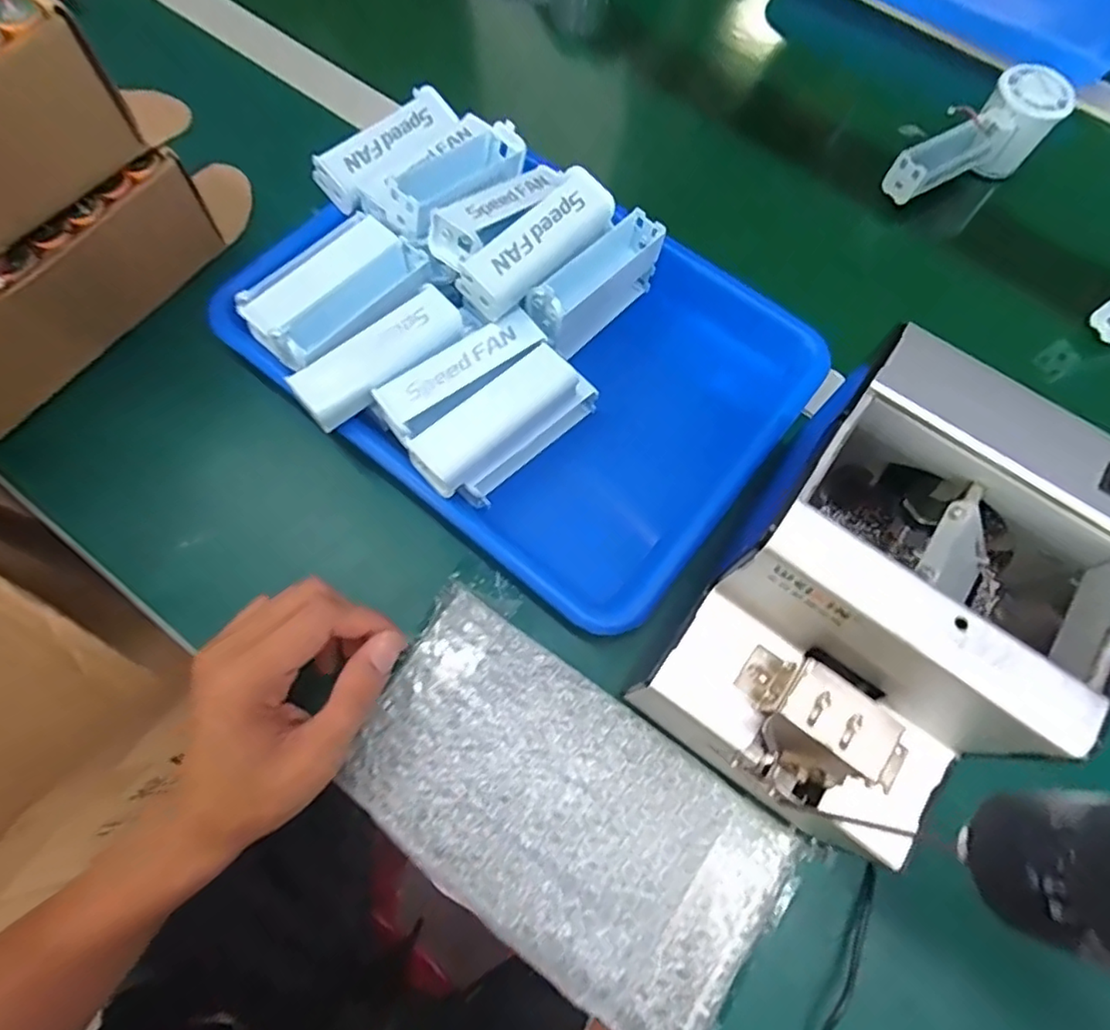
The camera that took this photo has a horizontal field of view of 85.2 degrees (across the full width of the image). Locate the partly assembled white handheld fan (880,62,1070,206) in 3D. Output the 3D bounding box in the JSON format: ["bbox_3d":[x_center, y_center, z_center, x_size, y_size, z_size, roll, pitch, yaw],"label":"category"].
[{"bbox_3d":[0.326,-0.290,0.471,0.153,0.051,0.055,-29,74,-13],"label":"partly assembled white handheld fan"}]

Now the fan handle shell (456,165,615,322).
[{"bbox_3d":[-0.010,-0.158,0.355,0.030,0.032,0.100,41,72,11],"label":"fan handle shell"}]

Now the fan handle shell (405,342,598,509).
[{"bbox_3d":[-0.028,-0.050,0.359,0.110,0.056,0.037,-38,76,-16],"label":"fan handle shell"}]

